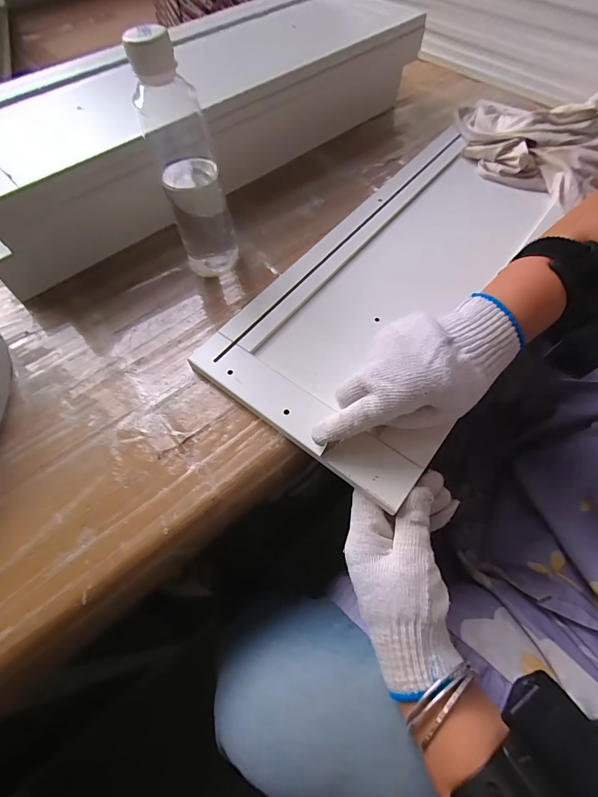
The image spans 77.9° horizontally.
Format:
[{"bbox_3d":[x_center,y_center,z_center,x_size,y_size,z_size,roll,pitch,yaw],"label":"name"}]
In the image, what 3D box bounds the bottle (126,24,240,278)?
[{"bbox_3d":[-0.098,-0.204,0.332,0.054,0.185,0.056,-13,60,-5],"label":"bottle"}]

